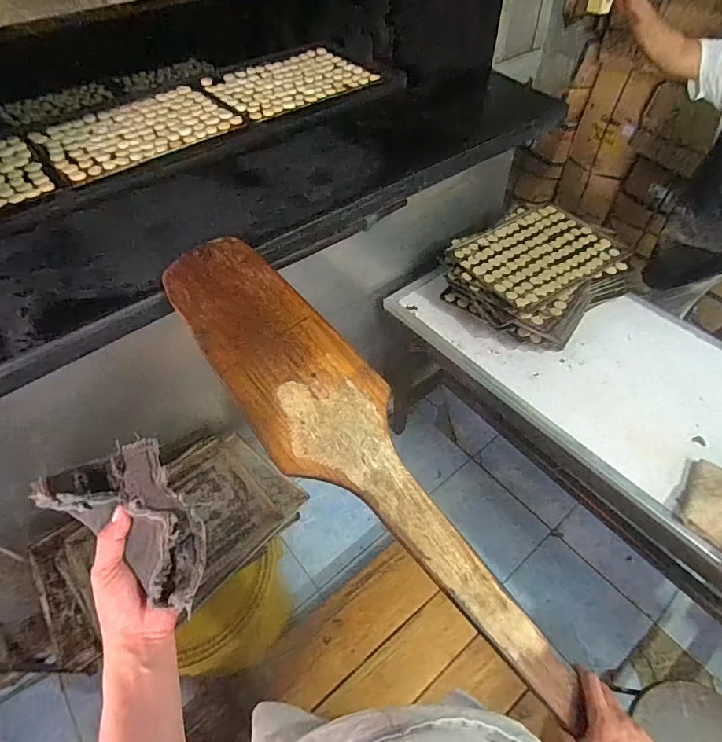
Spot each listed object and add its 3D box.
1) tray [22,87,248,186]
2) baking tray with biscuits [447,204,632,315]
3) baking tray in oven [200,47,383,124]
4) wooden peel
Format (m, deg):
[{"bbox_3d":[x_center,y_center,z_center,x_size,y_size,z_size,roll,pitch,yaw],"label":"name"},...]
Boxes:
[{"bbox_3d":[-0.553,-0.604,1.107,0.430,0.019,0.319,-34,58,-23],"label":"tray"},{"bbox_3d":[0.527,-0.358,1.314,0.471,0.021,0.320,-26,56,-19],"label":"baking tray with biscuits"},{"bbox_3d":[-0.201,-0.847,1.292,0.444,0.022,0.315,-33,58,-23],"label":"baking tray in oven"},{"bbox_3d":[0.000,0.113,0.617,0.181,0.018,0.779,-36,80,-25],"label":"wooden peel"}]

